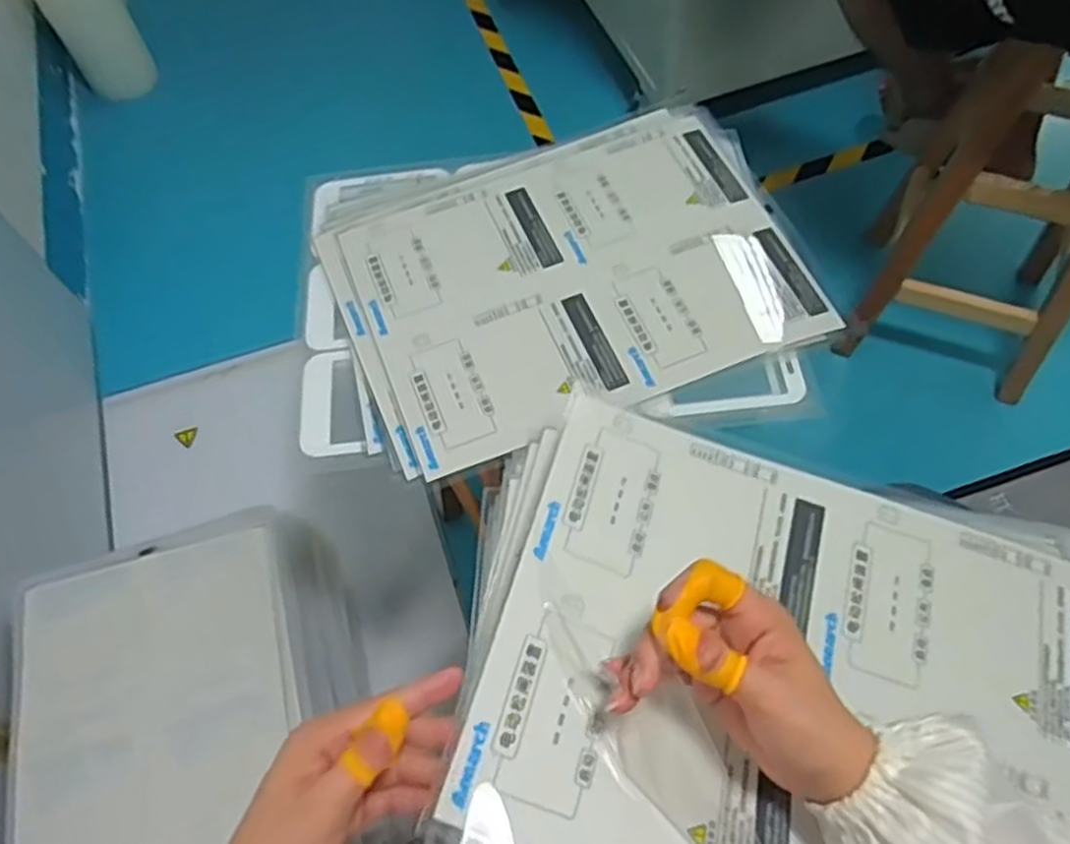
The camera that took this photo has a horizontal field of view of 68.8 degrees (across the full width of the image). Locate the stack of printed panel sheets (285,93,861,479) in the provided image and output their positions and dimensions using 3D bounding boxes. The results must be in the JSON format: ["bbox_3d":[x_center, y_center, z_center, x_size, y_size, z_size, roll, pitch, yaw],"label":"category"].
[{"bbox_3d":[0.011,-0.130,0.694,0.432,0.019,0.330,-12,61,-2],"label":"stack of printed panel sheets"}]

